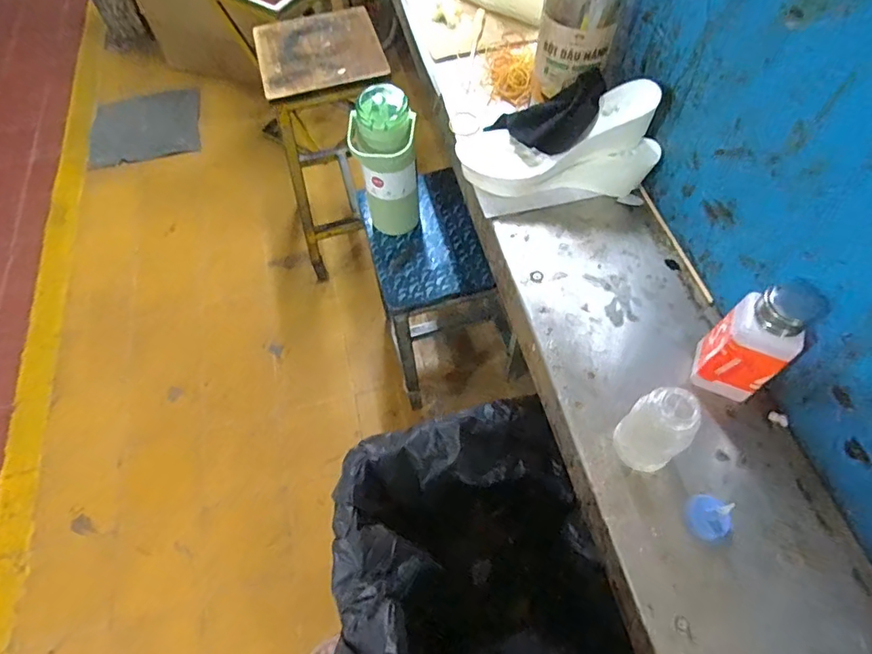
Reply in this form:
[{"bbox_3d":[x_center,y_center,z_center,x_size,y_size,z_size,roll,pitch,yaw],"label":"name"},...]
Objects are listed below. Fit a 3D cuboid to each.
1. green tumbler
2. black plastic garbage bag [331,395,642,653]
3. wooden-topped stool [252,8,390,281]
[{"bbox_3d":[-0.082,-0.271,0.866,0.093,0.253,0.101,-1,61,2],"label":"green tumbler"},{"bbox_3d":[0.051,0.401,0.814,0.366,0.489,0.441,-1,61,2],"label":"black plastic garbage bag"},{"bbox_3d":[-0.268,-0.461,1.363,0.303,0.602,0.315,-16,62,-7],"label":"wooden-topped stool"}]

